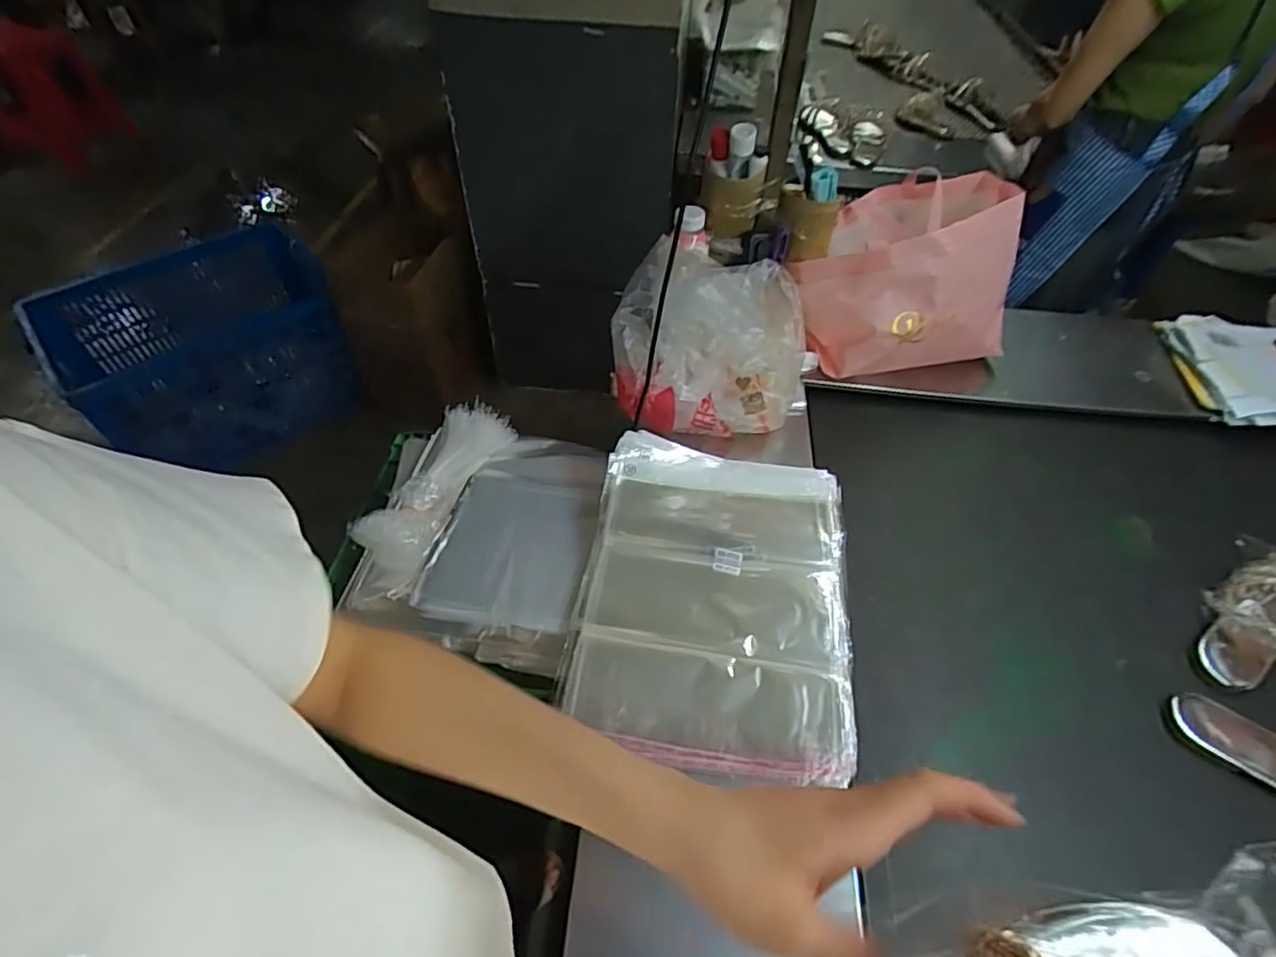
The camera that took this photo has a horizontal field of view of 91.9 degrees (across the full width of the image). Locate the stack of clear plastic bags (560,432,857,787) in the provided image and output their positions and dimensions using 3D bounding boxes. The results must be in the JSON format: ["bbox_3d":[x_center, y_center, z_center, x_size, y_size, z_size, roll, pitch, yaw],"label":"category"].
[{"bbox_3d":[0.085,0.121,0.683,0.280,0.059,0.368,8,50,4],"label":"stack of clear plastic bags"}]

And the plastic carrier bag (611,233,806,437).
[{"bbox_3d":[0.104,-0.173,0.796,0.237,0.182,0.210,10,51,6],"label":"plastic carrier bag"}]

